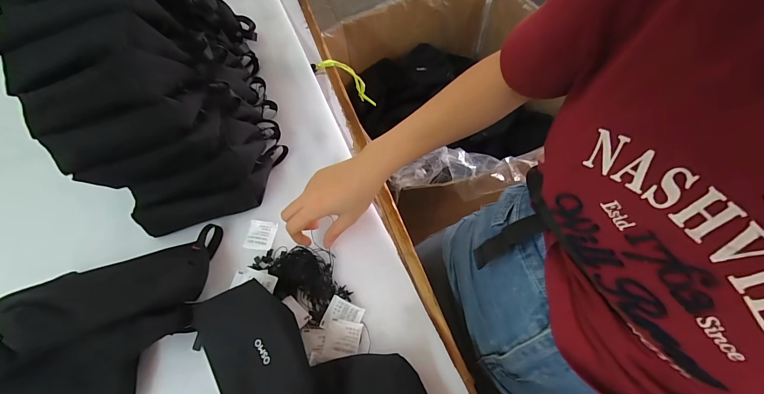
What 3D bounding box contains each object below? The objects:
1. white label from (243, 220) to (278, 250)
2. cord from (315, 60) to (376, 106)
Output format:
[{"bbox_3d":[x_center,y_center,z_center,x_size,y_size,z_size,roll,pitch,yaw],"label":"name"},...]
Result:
[{"bbox_3d":[-0.166,0.051,0.448,0.039,0.004,0.040,8,64,7],"label":"white label"},{"bbox_3d":[-0.063,-0.231,0.652,0.037,0.156,0.026,-29,60,24],"label":"cord"}]

